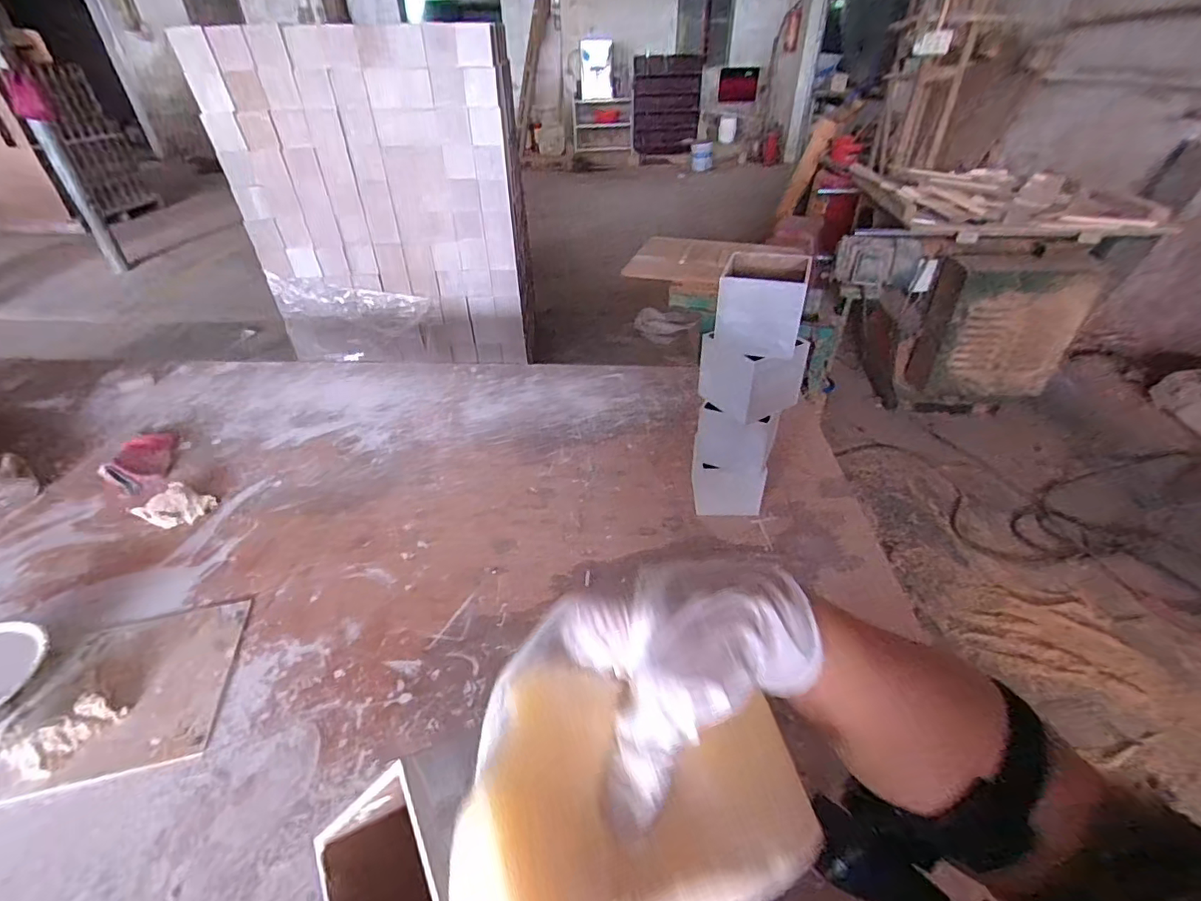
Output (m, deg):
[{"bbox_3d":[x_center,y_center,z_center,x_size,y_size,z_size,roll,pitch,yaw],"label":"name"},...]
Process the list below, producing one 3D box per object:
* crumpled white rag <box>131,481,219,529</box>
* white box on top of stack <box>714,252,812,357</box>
[{"bbox_3d":[-0.777,0.099,0.952,0.094,0.034,0.090,16,41,18],"label":"crumpled white rag"},{"bbox_3d":[0.230,-0.213,0.746,0.118,0.099,0.130,11,39,16],"label":"white box on top of stack"}]

